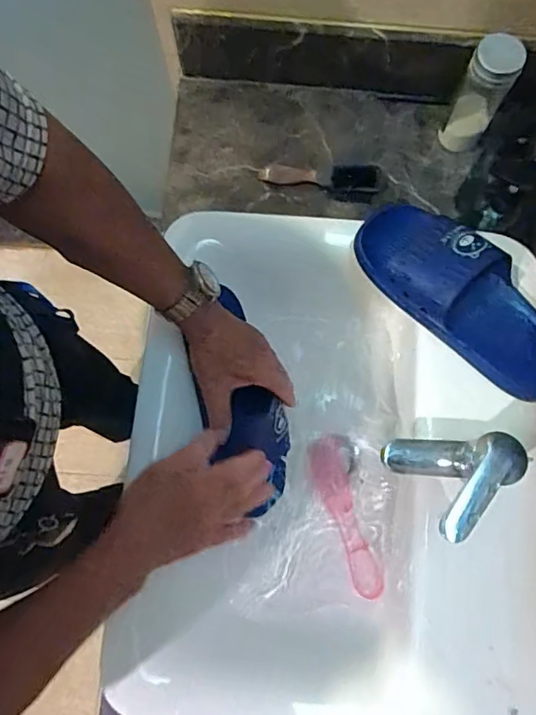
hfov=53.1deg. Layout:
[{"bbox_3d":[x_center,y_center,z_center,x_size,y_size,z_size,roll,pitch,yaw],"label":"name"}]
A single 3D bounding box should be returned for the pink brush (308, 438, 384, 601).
[{"bbox_3d":[0.090,0.189,0.637,0.041,0.026,0.183,-17,76,-4],"label":"pink brush"}]

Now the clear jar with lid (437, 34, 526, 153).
[{"bbox_3d":[0.267,-0.329,0.677,0.054,0.152,0.059,0,76,1],"label":"clear jar with lid"}]

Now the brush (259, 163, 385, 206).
[{"bbox_3d":[0.073,-0.242,0.738,0.164,0.019,0.047,1,76,1],"label":"brush"}]

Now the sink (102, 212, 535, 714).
[{"bbox_3d":[0.081,0.130,0.613,0.421,0.128,0.513,4,76,2],"label":"sink"}]

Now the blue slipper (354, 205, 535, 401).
[{"bbox_3d":[0.211,-0.065,0.570,0.256,0.065,0.097,41,80,10],"label":"blue slipper"}]

